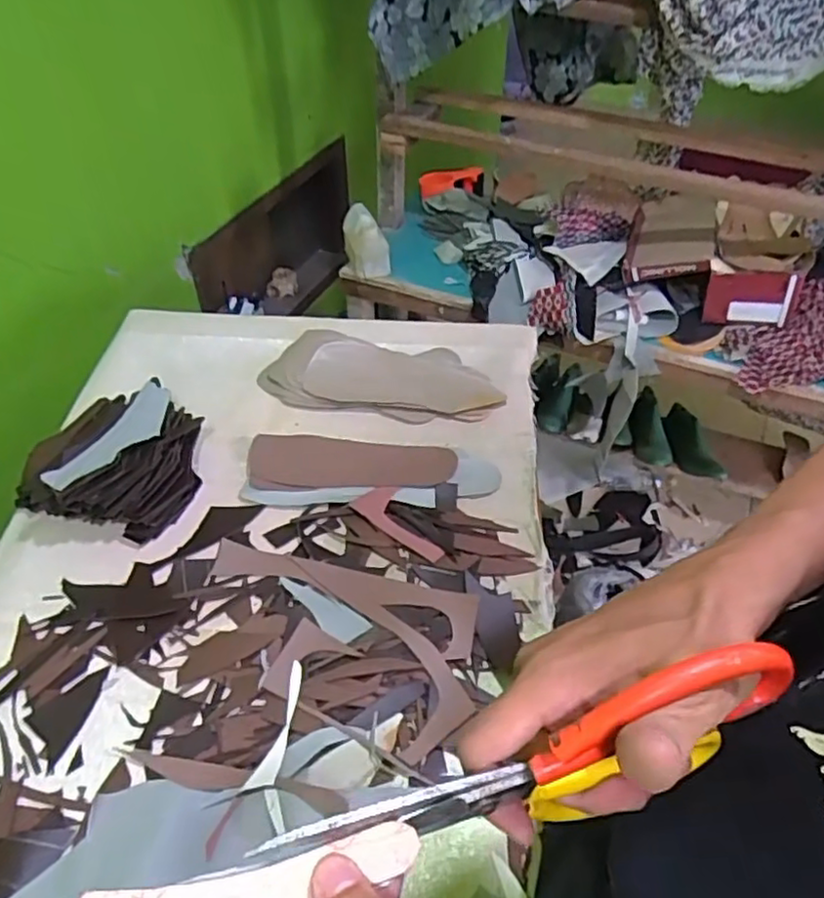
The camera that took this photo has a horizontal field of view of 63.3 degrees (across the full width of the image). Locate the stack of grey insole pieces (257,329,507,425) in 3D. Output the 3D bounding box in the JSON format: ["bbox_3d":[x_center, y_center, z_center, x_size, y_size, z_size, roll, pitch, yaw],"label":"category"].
[{"bbox_3d":[-0.041,-0.101,0.902,0.312,0.033,0.130,4,47,5],"label":"stack of grey insole pieces"}]

